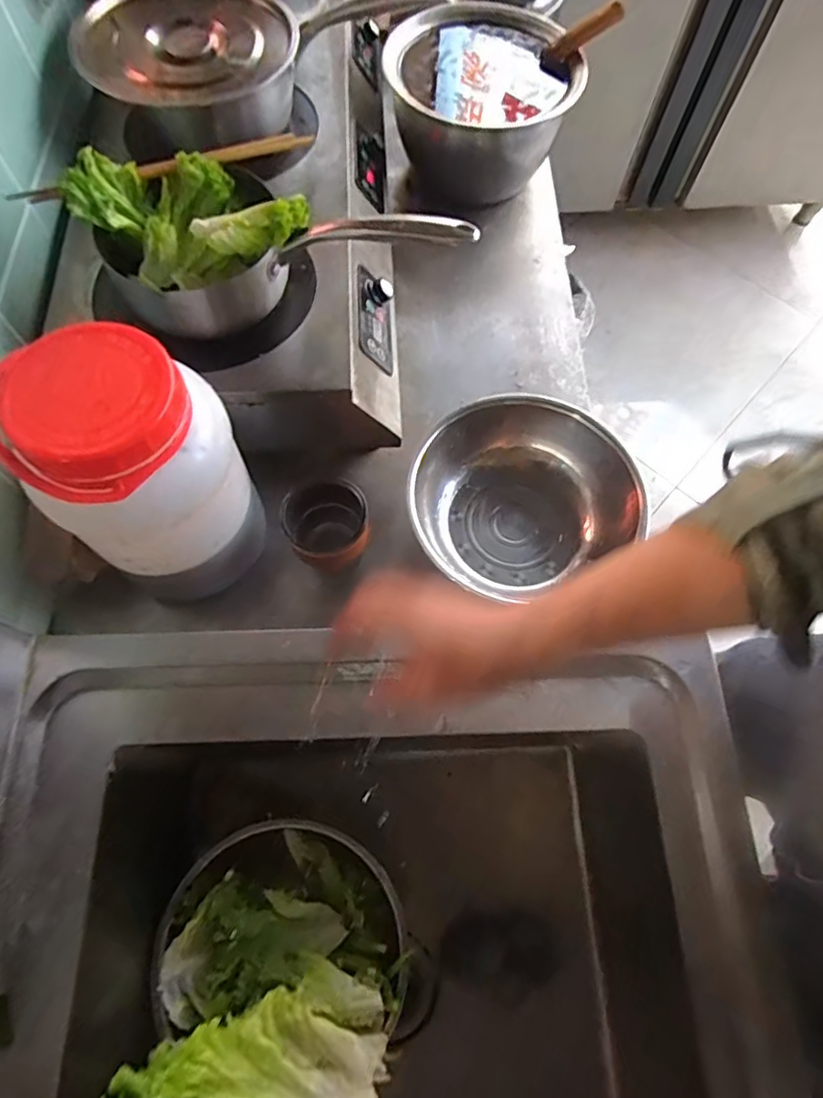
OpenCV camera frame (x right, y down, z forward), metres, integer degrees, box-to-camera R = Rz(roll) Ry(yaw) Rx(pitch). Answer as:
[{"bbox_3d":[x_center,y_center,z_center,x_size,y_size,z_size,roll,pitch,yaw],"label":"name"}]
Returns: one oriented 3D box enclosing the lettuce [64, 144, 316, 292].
[{"bbox_3d":[-0.209,-0.333,0.570,0.206,0.095,0.102,-3,68,-3],"label":"lettuce"}]

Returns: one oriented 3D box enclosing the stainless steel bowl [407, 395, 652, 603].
[{"bbox_3d":[0.129,-0.066,0.696,0.224,0.109,0.214,1,68,-1],"label":"stainless steel bowl"}]

